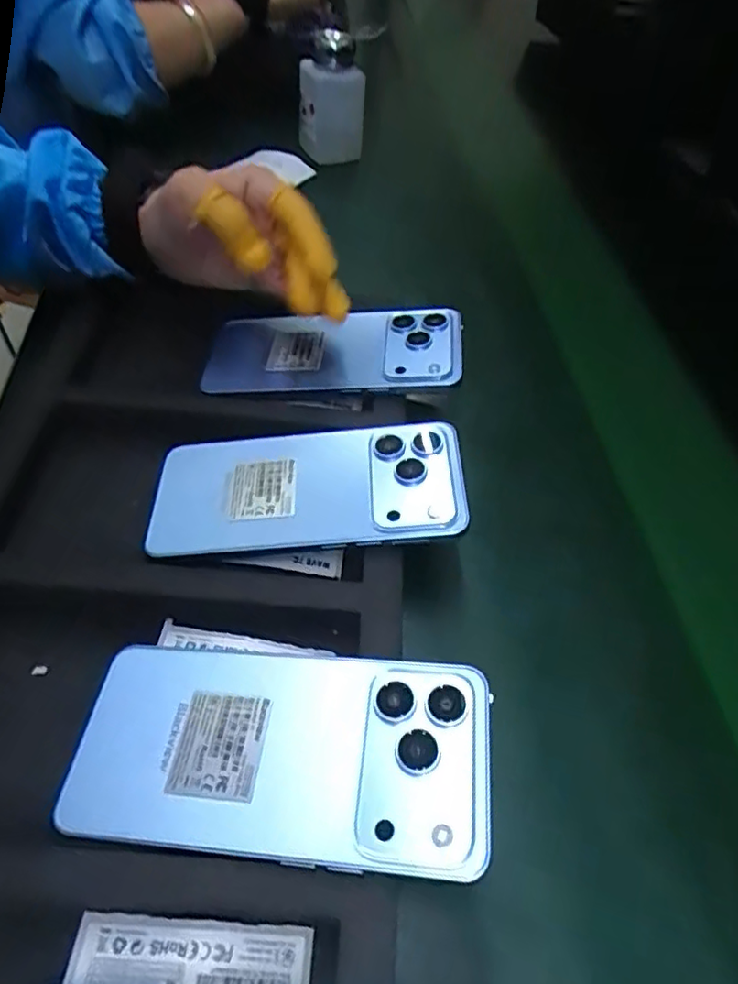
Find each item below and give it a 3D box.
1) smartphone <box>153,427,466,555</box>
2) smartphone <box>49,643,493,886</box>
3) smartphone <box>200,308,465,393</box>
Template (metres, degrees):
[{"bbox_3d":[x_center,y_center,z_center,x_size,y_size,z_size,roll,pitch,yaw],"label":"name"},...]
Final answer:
[{"bbox_3d":[-0.032,-0.003,0.316,0.159,0.005,0.072,-5,54,5],"label":"smartphone"},{"bbox_3d":[-0.036,0.101,0.237,0.162,0.005,0.075,1,53,9],"label":"smartphone"},{"bbox_3d":[-0.023,-0.089,0.382,0.158,0.007,0.069,-2,55,7],"label":"smartphone"}]

